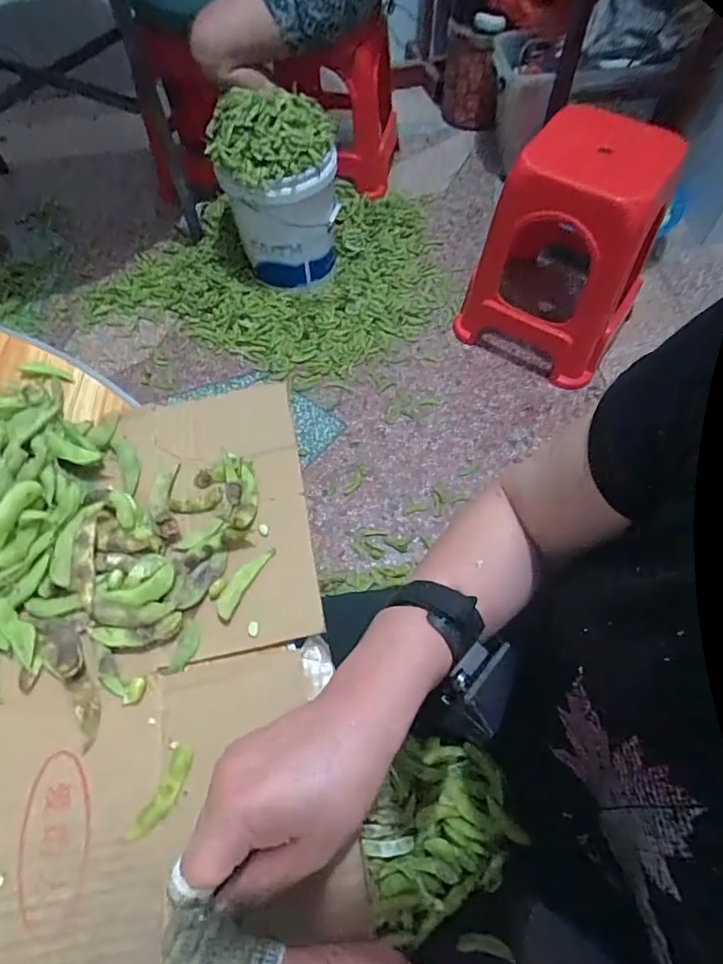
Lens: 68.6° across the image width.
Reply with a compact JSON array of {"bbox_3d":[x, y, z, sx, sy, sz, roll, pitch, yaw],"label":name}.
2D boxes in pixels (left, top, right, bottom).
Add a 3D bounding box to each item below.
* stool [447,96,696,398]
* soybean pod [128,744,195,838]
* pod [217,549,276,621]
[{"bbox_3d":[0.510,-0.545,1.302,0.359,0.503,0.359,32,64,16],"label":"stool"},{"bbox_3d":[-0.122,0.192,0.330,0.017,0.004,0.055,18,61,9],"label":"soybean pod"},{"bbox_3d":[-0.088,0.073,0.391,0.016,0.008,0.059,27,63,14],"label":"pod"}]

